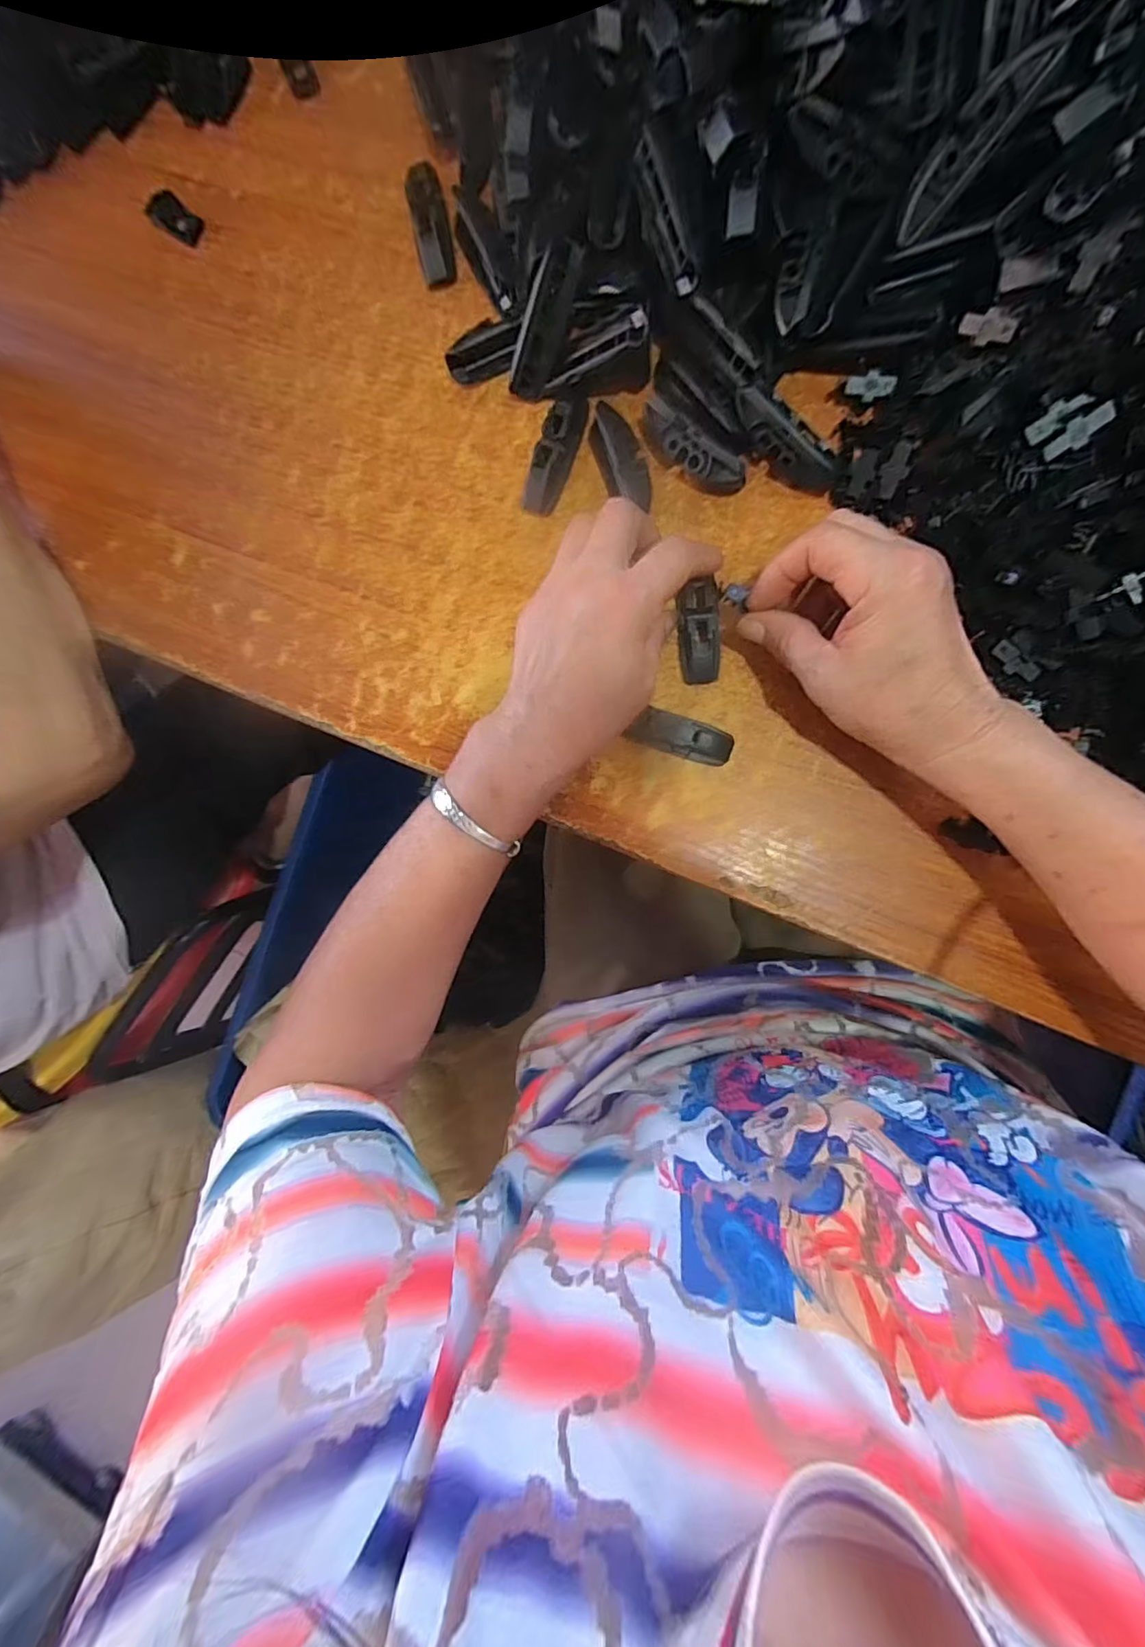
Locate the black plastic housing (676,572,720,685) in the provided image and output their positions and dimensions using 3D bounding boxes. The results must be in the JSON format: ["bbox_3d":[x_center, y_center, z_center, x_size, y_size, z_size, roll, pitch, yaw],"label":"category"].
[{"bbox_3d":[0.074,-0.111,0.323,0.023,0.019,0.057,-1,99,9],"label":"black plastic housing"}]

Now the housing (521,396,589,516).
[{"bbox_3d":[-0.010,-0.222,0.332,0.019,0.018,0.069,19,94,8],"label":"housing"}]

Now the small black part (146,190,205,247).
[{"bbox_3d":[-0.267,-0.406,0.373,0.035,0.009,0.022,40,96,6],"label":"small black part"}]

